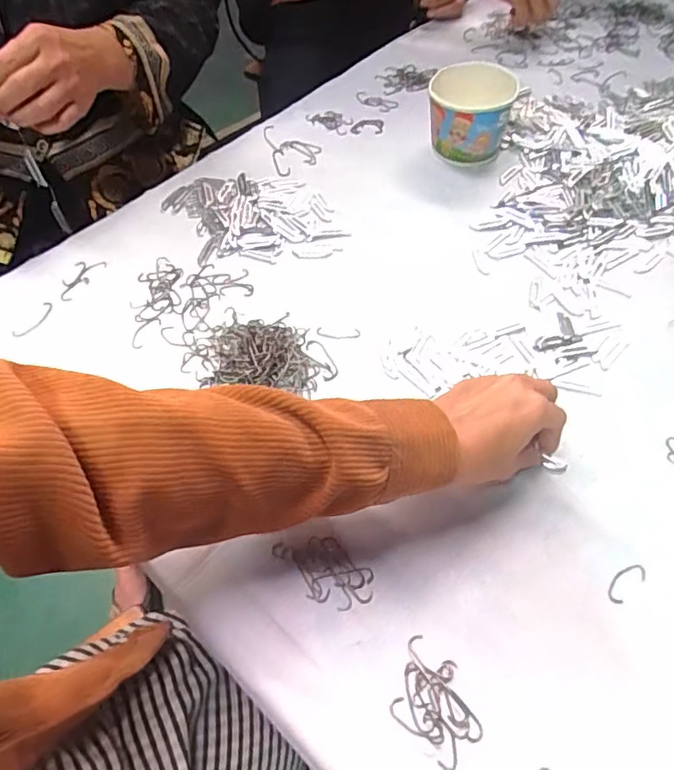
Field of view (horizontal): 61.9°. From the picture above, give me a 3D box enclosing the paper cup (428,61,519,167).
[{"bbox_3d":[0.149,-0.302,0.632,0.087,0.079,0.079,11,56,11],"label":"paper cup"}]

